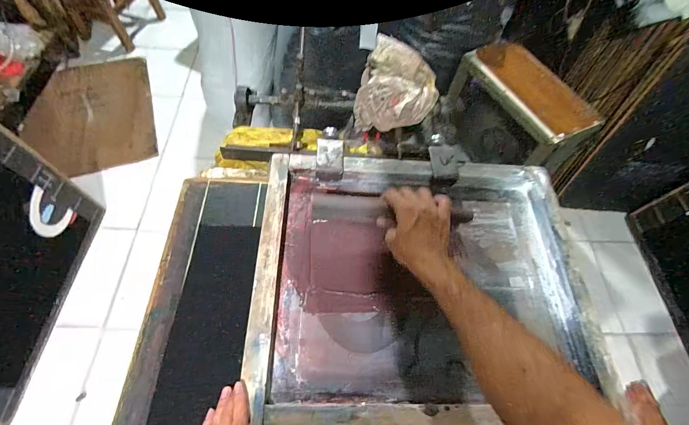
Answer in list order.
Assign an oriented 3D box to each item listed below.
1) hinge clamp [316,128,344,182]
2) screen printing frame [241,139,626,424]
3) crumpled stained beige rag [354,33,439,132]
[{"bbox_3d":[-0.029,-0.120,0.673,0.055,0.044,0.126,2,61,-3],"label":"hinge clamp"},{"bbox_3d":[0.134,0.106,0.575,0.554,0.055,0.468,2,61,-3],"label":"screen printing frame"},{"bbox_3d":[0.125,-0.278,0.742,0.177,0.130,0.213,14,61,4],"label":"crumpled stained beige rag"}]

